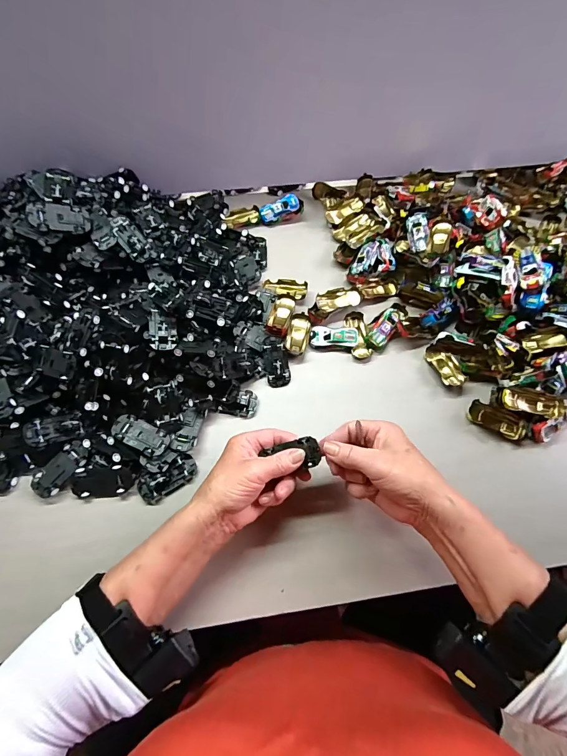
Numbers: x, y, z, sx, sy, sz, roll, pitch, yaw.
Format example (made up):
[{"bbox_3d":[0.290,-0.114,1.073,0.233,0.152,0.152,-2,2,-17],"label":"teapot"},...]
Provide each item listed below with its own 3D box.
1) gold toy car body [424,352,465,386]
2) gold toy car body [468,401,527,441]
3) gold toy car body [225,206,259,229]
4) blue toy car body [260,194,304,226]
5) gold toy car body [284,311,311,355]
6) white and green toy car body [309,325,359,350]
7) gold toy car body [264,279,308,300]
[{"bbox_3d":[0.208,-0.014,0.465,0.028,0.014,0.055,-20,67,-10],"label":"gold toy car body"},{"bbox_3d":[0.259,0.051,0.443,0.066,0.021,0.031,25,67,10],"label":"gold toy car body"},{"bbox_3d":[-0.067,-0.258,0.582,0.057,0.014,0.025,-21,67,-10],"label":"gold toy car body"},{"bbox_3d":[-0.003,-0.269,0.582,0.068,0.027,0.029,-19,67,-10],"label":"blue toy car body"},{"bbox_3d":[0.020,-0.059,0.488,0.029,0.013,0.064,10,65,4],"label":"gold toy car body"},{"bbox_3d":[0.067,-0.055,0.481,0.063,0.017,0.031,5,65,1],"label":"white and green toy car body"},{"bbox_3d":[0.002,-0.127,0.517,0.061,0.011,0.028,9,65,3],"label":"gold toy car body"}]

